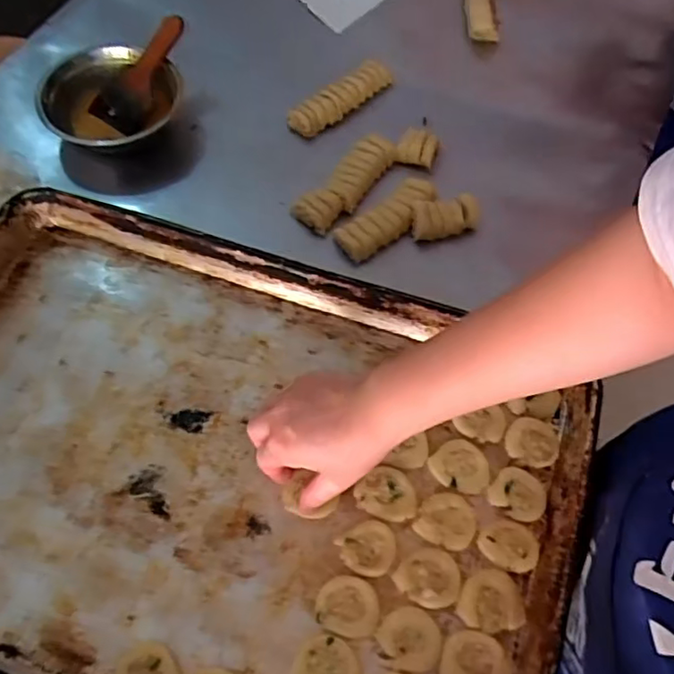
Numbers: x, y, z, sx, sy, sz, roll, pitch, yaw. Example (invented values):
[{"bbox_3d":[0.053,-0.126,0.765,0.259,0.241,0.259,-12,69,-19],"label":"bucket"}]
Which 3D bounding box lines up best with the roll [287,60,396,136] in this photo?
[{"bbox_3d":[0.006,-0.301,0.775,0.153,0.031,0.045,-37,68,-18],"label":"roll"}]

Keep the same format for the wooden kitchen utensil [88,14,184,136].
[{"bbox_3d":[-0.234,-0.320,0.739,0.068,0.015,0.151,32,90,16],"label":"wooden kitchen utensil"}]

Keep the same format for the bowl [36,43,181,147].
[{"bbox_3d":[-0.274,-0.283,0.742,0.143,0.056,0.156,-1,63,1],"label":"bowl"}]

